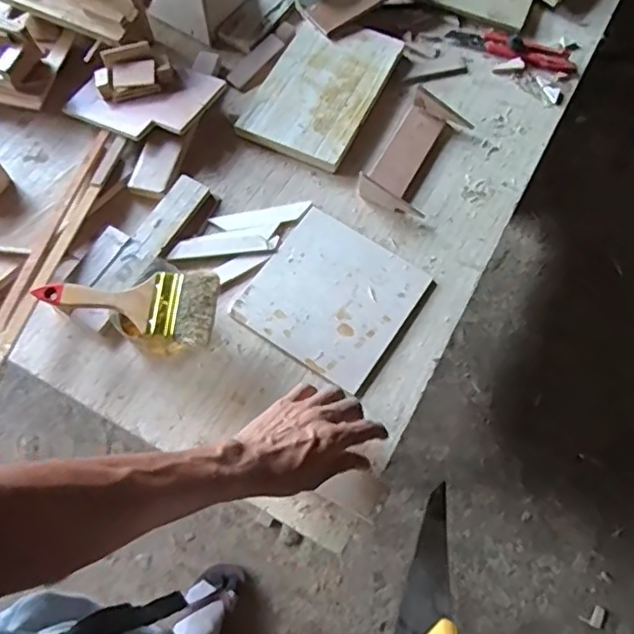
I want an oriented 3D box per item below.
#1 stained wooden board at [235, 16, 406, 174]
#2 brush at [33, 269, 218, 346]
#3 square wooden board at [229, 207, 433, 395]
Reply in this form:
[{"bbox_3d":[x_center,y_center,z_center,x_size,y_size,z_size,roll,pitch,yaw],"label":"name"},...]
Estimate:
[{"bbox_3d":[0.005,-0.307,0.806,0.145,0.019,0.231,24,67,9],"label":"stained wooden board"},{"bbox_3d":[-0.194,-0.023,0.624,0.181,0.015,0.077,11,66,3],"label":"brush"},{"bbox_3d":[0.018,-0.026,0.695,0.172,0.005,0.176,33,68,12],"label":"square wooden board"}]

